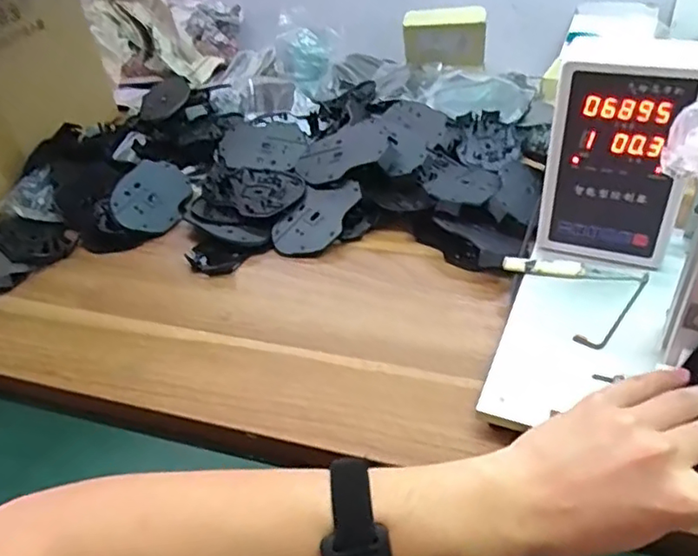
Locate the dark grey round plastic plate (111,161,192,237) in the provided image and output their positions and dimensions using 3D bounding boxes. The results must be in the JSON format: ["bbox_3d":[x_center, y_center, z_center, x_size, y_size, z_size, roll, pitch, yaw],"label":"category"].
[{"bbox_3d":[-0.227,-0.095,0.693,0.075,0.009,0.112,27,49,-28],"label":"dark grey round plastic plate"}]

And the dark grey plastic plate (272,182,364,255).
[{"bbox_3d":[-0.034,-0.066,0.648,0.063,0.005,0.106,30,72,22],"label":"dark grey plastic plate"}]

